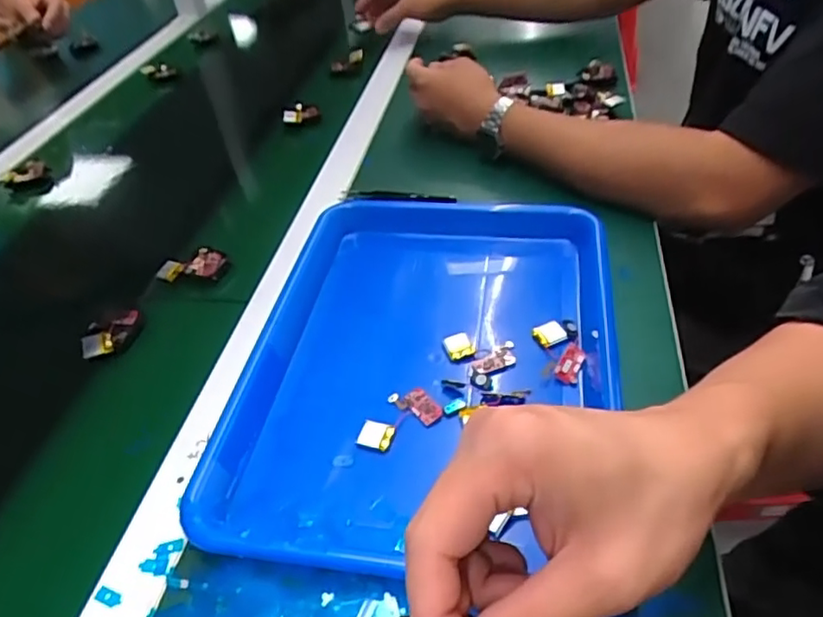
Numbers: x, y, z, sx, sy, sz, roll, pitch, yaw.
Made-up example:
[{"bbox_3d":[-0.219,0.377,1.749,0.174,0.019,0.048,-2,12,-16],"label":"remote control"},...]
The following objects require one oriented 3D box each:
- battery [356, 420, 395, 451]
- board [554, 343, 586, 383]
[{"bbox_3d":[-0.023,0.083,0.387,0.022,0.007,0.018,12,46,17],"label":"battery"},{"bbox_3d":[0.114,0.038,0.424,0.015,0.008,0.030,20,49,25],"label":"board"}]

